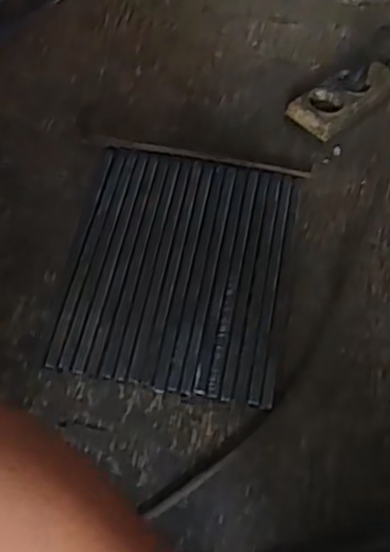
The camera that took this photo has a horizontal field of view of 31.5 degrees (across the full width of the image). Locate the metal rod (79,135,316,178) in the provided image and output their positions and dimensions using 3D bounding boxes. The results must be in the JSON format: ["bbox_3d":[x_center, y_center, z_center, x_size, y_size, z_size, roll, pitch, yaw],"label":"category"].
[{"bbox_3d":[0.000,-0.128,0.755,0.246,0.014,0.015,12,55,5],"label":"metal rod"}]

